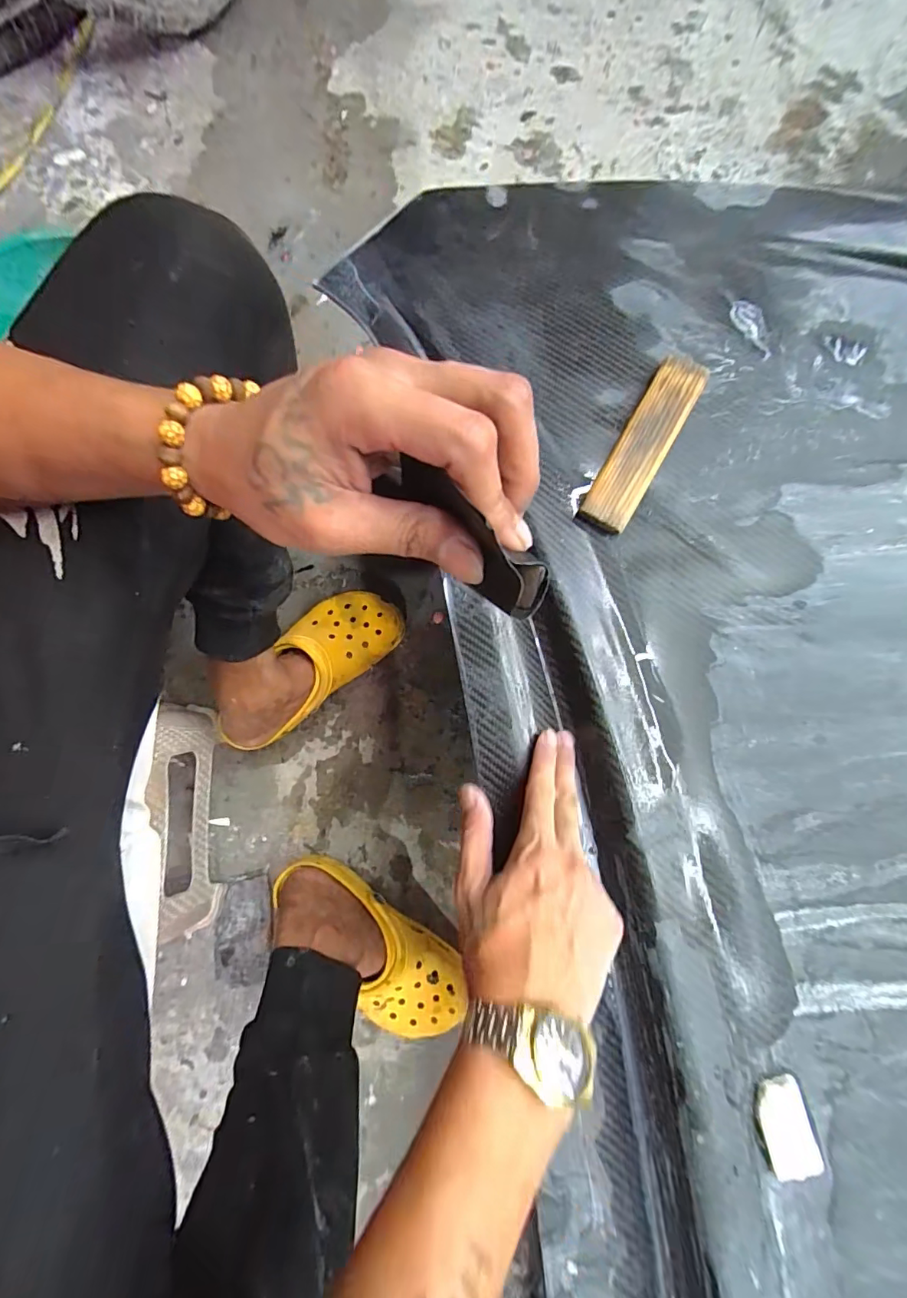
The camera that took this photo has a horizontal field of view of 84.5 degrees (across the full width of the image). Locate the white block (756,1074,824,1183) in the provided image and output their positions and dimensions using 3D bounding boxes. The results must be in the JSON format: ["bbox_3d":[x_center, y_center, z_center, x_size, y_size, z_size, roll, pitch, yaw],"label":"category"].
[{"bbox_3d":[0.196,0.281,0.292,0.029,0.007,0.046,-14,78,-3],"label":"white block"}]

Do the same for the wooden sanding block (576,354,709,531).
[{"bbox_3d":[0.146,-0.158,0.382,0.037,0.015,0.152,30,79,6],"label":"wooden sanding block"}]

